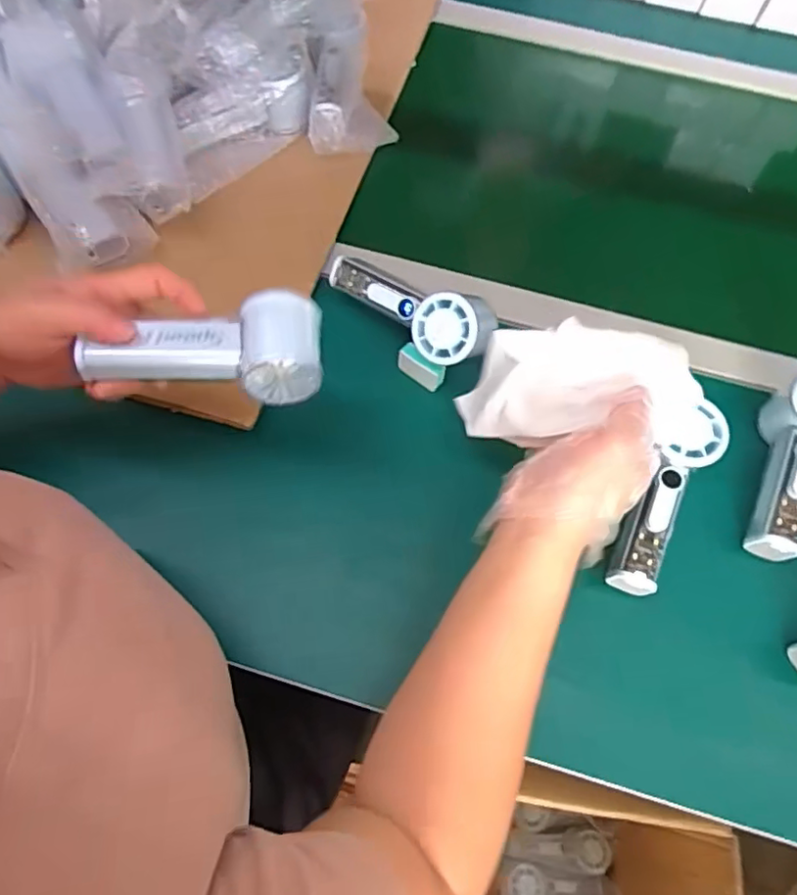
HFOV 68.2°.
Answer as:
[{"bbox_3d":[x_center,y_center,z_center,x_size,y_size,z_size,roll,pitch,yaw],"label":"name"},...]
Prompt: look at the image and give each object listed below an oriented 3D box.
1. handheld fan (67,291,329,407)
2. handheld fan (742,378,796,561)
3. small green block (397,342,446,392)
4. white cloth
[{"bbox_3d":[-0.123,-0.061,0.386,0.149,0.046,0.053,-7,65,-16],"label":"handheld fan"},{"bbox_3d":[0.317,0.014,0.474,0.054,0.060,0.157,23,81,8],"label":"handheld fan"},{"bbox_3d":[0.019,-0.070,0.512,0.042,0.023,0.017,34,68,13],"label":"small green block"},{"bbox_3d":[0.111,-0.042,0.410,0.166,0.050,0.072,-6,60,30],"label":"white cloth"}]

